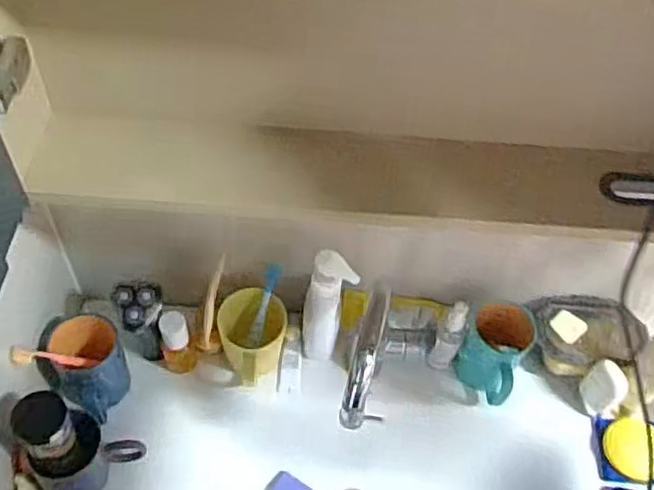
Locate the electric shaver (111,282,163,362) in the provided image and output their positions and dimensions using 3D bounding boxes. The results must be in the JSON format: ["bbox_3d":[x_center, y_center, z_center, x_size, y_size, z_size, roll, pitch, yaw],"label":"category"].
[{"bbox_3d":[-0.224,0.099,0.826,0.051,0.137,0.052,2,52,-3],"label":"electric shaver"}]

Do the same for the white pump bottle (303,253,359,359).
[{"bbox_3d":[0.001,0.088,0.830,0.058,0.222,0.047,1,52,-4],"label":"white pump bottle"}]

